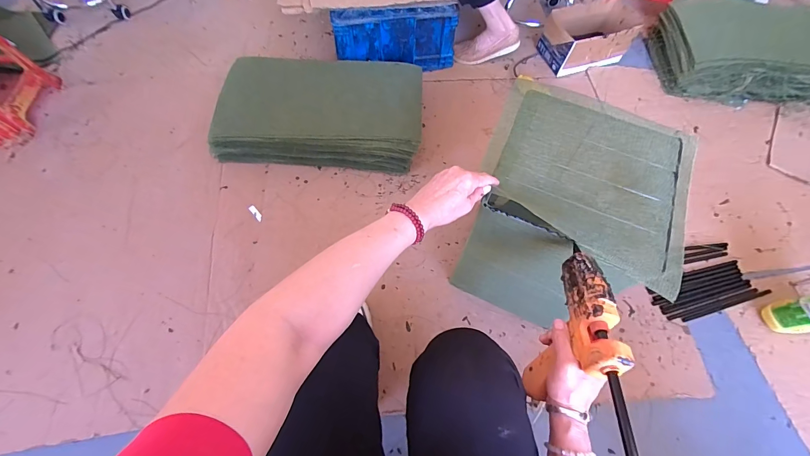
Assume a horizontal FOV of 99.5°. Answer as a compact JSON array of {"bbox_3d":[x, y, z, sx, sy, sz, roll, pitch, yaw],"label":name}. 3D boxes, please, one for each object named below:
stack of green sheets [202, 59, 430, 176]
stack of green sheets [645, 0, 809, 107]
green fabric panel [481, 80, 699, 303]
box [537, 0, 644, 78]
[{"bbox_3d":[-0.250,-0.360,1.061,0.592,0.129,0.342,4,65,3],"label":"stack of green sheets"},{"bbox_3d":[1.322,-0.608,1.189,0.798,0.145,0.363,7,65,4],"label":"stack of green sheets"},{"bbox_3d":[0.293,-0.099,0.548,0.312,0.029,0.307,22,67,11],"label":"green fabric panel"},{"bbox_3d":[0.671,-0.695,1.234,0.332,0.123,0.181,-17,65,-7],"label":"box"}]

